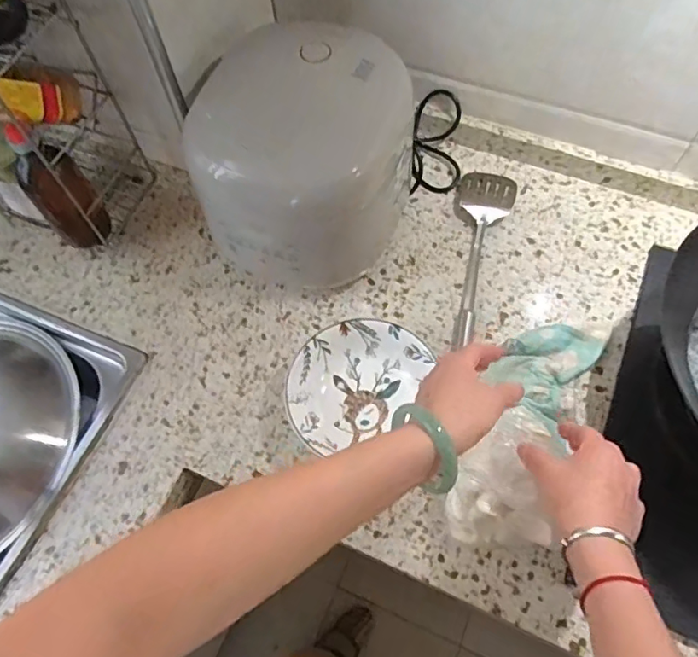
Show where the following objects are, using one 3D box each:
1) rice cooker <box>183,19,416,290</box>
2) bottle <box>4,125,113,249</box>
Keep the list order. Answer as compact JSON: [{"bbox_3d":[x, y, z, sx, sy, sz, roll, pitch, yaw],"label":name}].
[{"bbox_3d":[-0.052,-0.186,0.649,0.208,0.220,0.237,32,69,17],"label":"rice cooker"},{"bbox_3d":[-0.347,-0.165,0.642,0.066,0.182,0.059,-37,68,-15],"label":"bottle"}]

